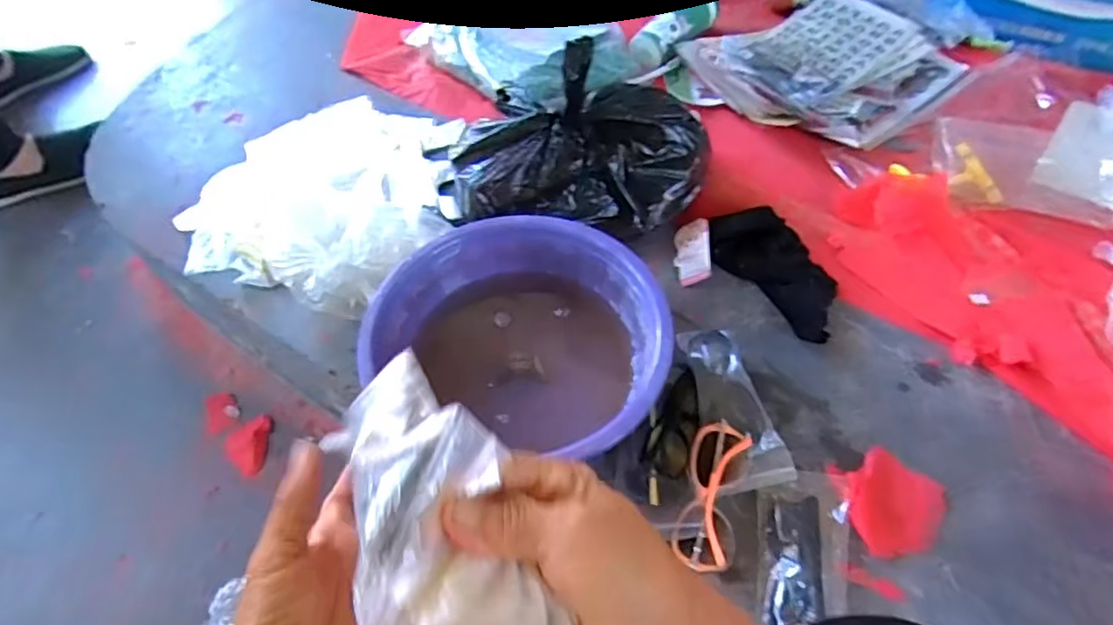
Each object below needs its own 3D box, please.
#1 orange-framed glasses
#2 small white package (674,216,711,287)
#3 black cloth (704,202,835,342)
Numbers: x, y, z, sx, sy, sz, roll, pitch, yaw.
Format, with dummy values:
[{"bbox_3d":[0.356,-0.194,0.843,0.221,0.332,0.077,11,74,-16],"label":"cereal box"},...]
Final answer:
[{"bbox_3d":[0.145,0.168,0.591,0.053,0.033,0.135,14,56,13],"label":"orange-framed glasses"},{"bbox_3d":[0.168,-0.076,0.783,0.049,0.008,0.088,-22,55,38],"label":"small white package"},{"bbox_3d":[0.261,-0.051,0.743,0.100,0.036,0.195,-24,56,-15],"label":"black cloth"}]

